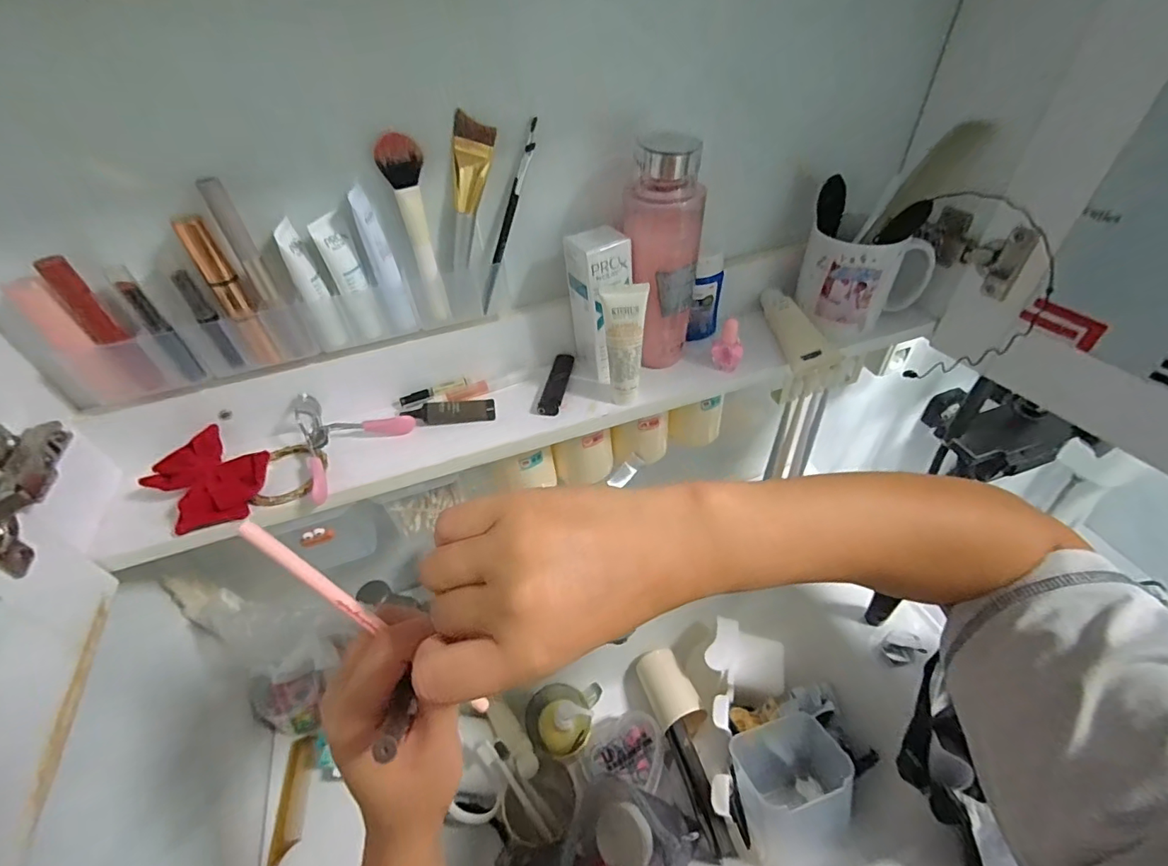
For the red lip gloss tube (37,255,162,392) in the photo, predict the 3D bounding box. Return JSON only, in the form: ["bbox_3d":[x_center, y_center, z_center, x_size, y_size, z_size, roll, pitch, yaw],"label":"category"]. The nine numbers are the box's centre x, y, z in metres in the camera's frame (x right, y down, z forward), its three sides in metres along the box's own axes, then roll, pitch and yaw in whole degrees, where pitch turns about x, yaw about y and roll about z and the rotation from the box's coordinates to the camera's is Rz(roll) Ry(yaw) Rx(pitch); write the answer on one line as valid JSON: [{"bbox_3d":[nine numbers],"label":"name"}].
[{"bbox_3d":[-0.324,-0.071,0.332,0.014,0.095,0.017,20,48,24],"label":"red lip gloss tube"}]

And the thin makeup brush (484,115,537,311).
[{"bbox_3d":[-0.061,-0.169,0.392,0.007,0.145,0.014,-2,32,-45],"label":"thin makeup brush"}]

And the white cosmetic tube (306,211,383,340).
[{"bbox_3d":[-0.174,-0.113,0.367,0.021,0.092,0.017,-20,45,-15],"label":"white cosmetic tube"}]

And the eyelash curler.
[{"bbox_3d":[-0.208,0.003,0.402,0.084,0.036,0.101,18,48,23],"label":"eyelash curler"}]

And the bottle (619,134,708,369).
[{"bbox_3d":[0.064,-0.143,0.408,0.062,0.173,0.053,5,44,10],"label":"bottle"}]

